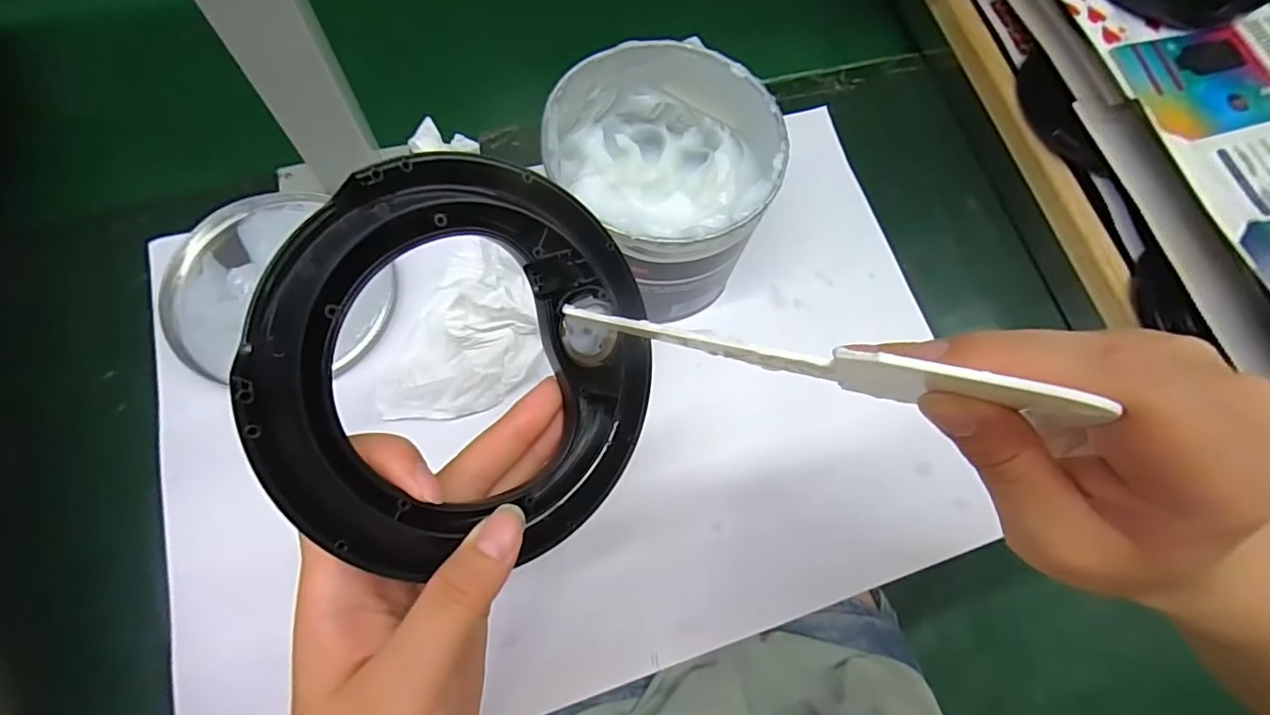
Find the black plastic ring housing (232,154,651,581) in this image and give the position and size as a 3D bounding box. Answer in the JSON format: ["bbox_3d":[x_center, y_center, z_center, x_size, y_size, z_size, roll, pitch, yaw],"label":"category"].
[{"bbox_3d":[-0.049,0.002,0.183,0.127,0.014,0.127,16,81,-37],"label":"black plastic ring housing"}]

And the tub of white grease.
[{"bbox_3d":[0.012,-0.099,0.333,0.127,0.106,0.132,2,70,-5],"label":"tub of white grease"}]

